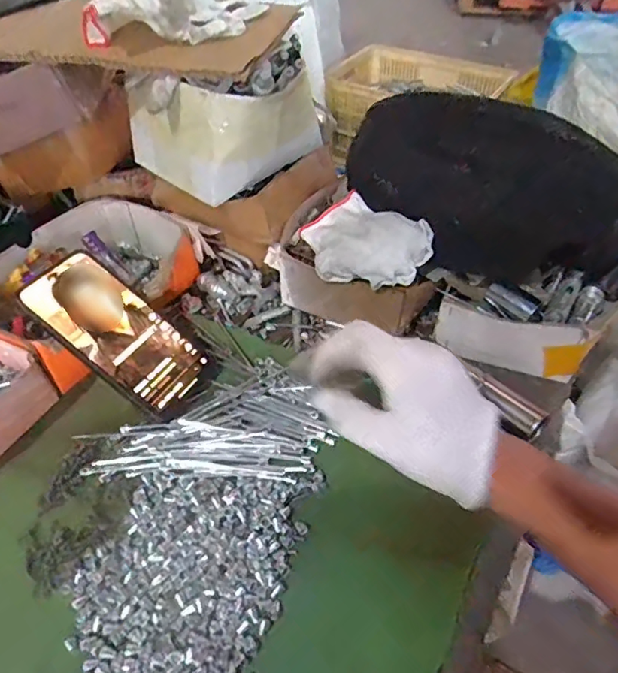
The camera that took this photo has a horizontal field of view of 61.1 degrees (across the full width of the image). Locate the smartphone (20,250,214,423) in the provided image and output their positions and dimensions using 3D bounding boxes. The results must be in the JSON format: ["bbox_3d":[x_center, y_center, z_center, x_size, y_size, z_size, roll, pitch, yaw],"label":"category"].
[{"bbox_3d":[-0.158,-0.001,0.441,0.159,0.014,0.072,40,53,-2],"label":"smartphone"}]

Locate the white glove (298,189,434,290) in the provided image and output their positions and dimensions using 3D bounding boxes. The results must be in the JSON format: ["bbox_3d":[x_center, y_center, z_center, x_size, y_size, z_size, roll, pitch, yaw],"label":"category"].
[{"bbox_3d":[0.041,-0.085,0.464,0.079,0.039,0.119,-33,53,-27],"label":"white glove"}]

